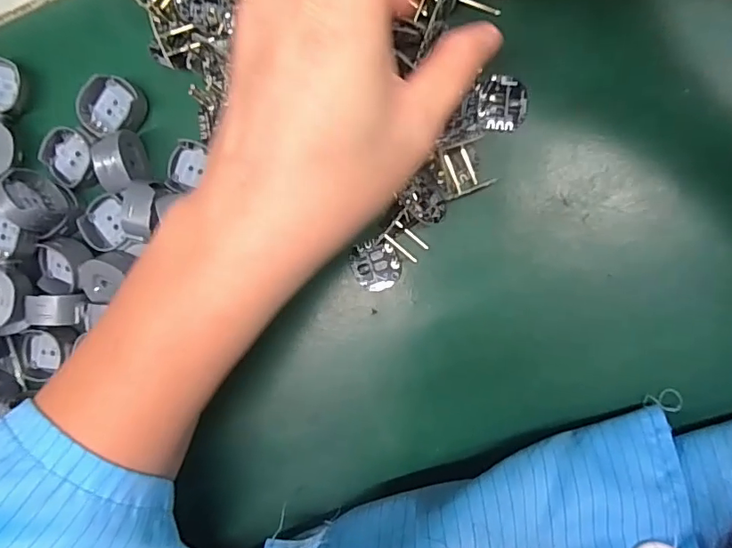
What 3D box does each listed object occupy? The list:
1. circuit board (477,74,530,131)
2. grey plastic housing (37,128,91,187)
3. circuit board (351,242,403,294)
[{"bbox_3d":[0.061,-0.076,0.226,0.021,0.004,0.024,8,93,7],"label":"circuit board"},{"bbox_3d":[-0.142,-0.057,0.242,0.020,0.010,0.025,36,96,5],"label":"grey plastic housing"},{"bbox_3d":[0.004,-0.003,0.236,0.023,0.004,0.022,5,92,7],"label":"circuit board"}]

